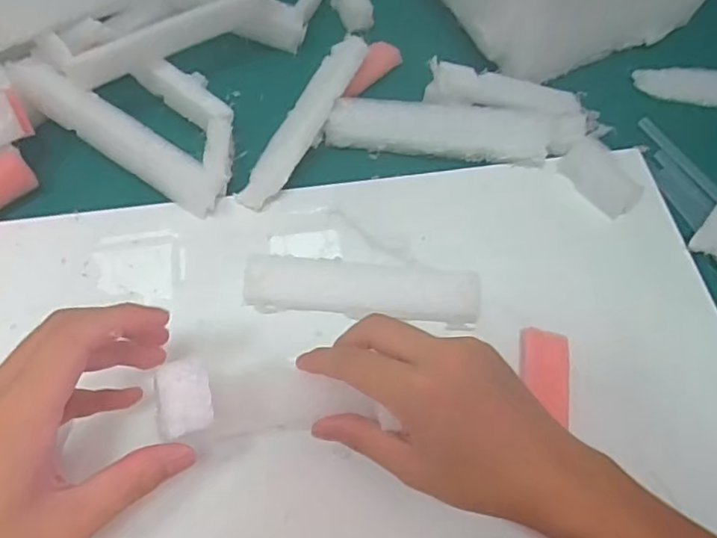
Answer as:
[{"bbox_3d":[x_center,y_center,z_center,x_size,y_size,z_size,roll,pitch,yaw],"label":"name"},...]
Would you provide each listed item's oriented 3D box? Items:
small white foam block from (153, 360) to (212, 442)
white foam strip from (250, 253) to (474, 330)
[{"bbox_3d":[-0.074,0.054,0.251,0.022,0.008,0.031,-10,60,-10],"label":"small white foam block"},{"bbox_3d":[0.003,0.014,0.384,0.150,0.025,0.035,5,64,0],"label":"white foam strip"}]

